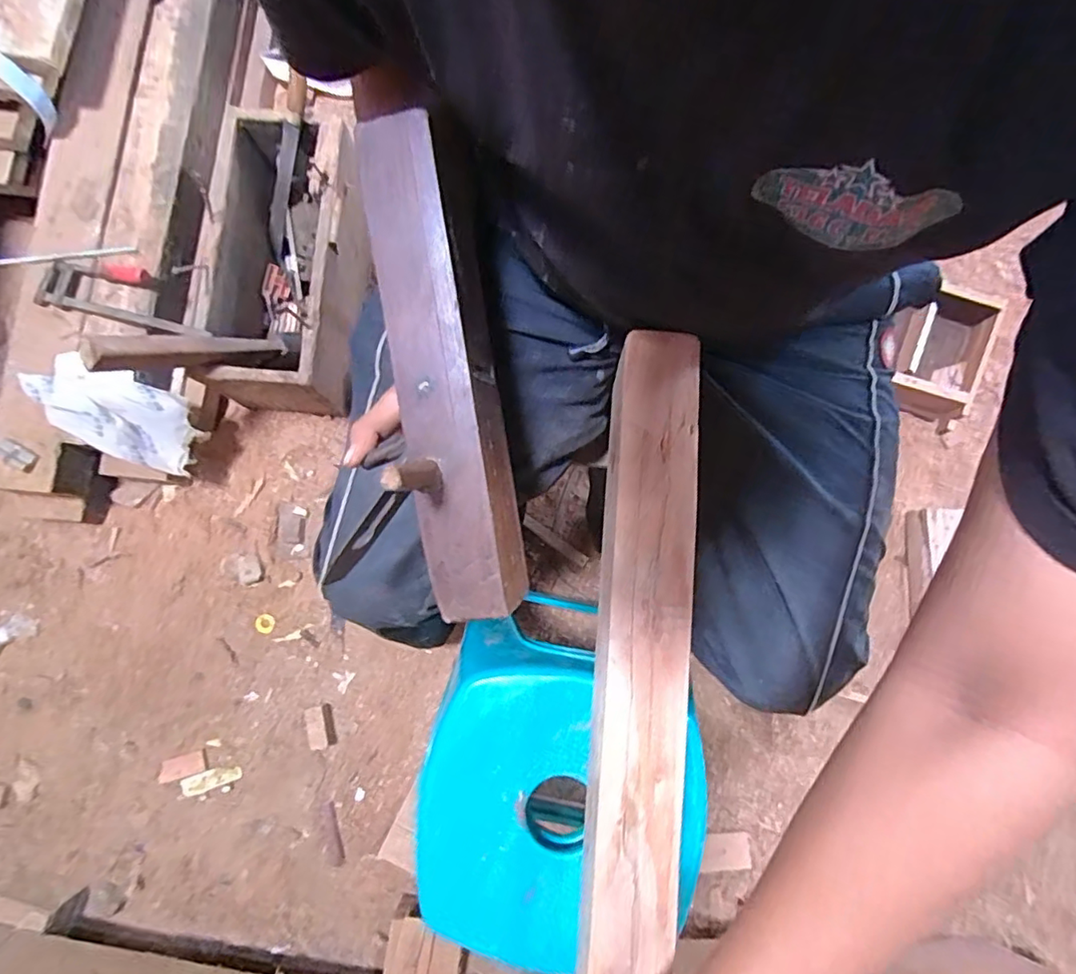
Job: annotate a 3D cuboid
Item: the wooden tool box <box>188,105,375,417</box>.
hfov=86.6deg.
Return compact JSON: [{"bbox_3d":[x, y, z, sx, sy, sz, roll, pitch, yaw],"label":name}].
[{"bbox_3d":[-0.416,-0.361,0.971,0.193,0.195,0.440,6,80,1],"label":"wooden tool box"}]

